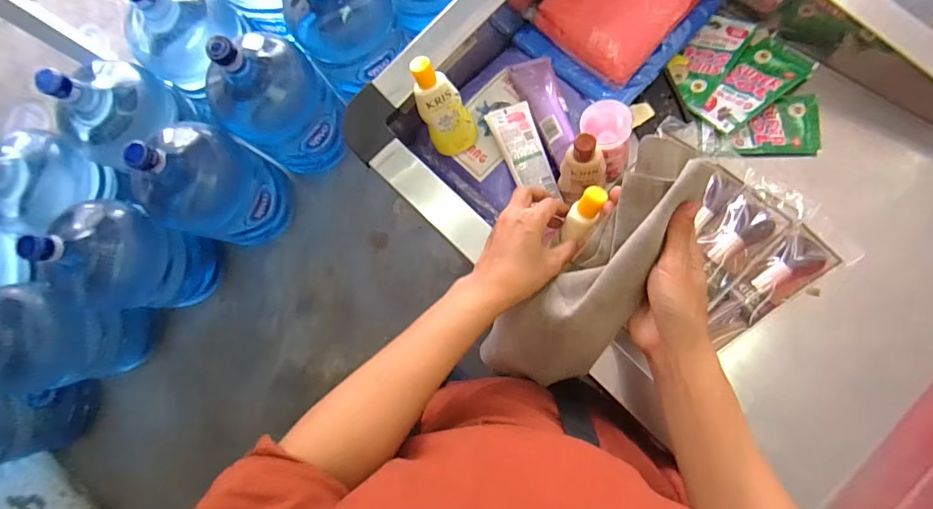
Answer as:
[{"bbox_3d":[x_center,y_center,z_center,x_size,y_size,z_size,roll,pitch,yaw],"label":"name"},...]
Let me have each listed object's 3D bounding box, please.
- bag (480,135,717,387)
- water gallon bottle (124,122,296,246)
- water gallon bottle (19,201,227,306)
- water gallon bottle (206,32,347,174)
[{"bbox_3d":[0.110,0.029,0.436,0.096,0.070,0.282,35,112,7],"label":"bag"},{"bbox_3d":[-0.664,-0.180,1.204,0.248,0.494,0.267,0,84,4],"label":"water gallon bottle"},{"bbox_3d":[-0.864,0.007,1.190,0.239,0.429,0.263,7,85,5],"label":"water gallon bottle"},{"bbox_3d":[-0.503,-0.407,1.184,0.276,0.440,0.258,0,84,4],"label":"water gallon bottle"}]

